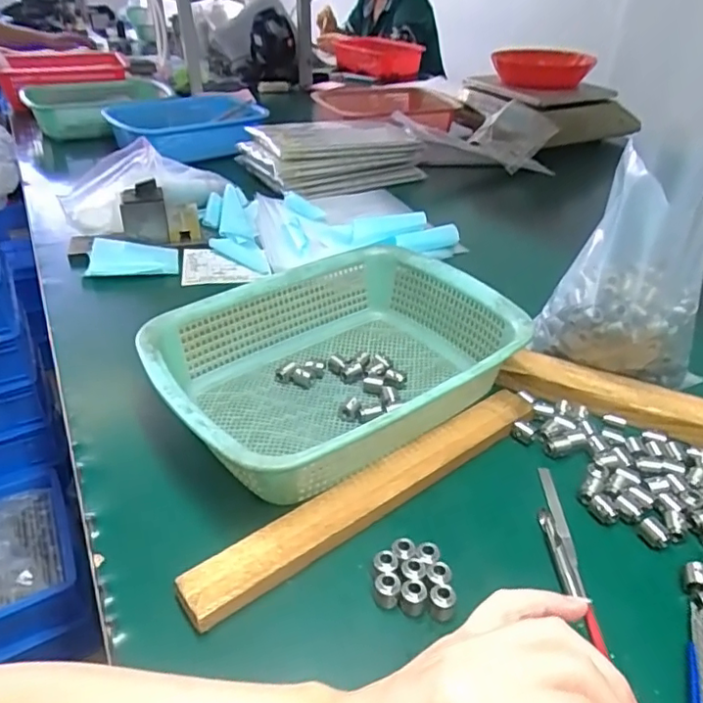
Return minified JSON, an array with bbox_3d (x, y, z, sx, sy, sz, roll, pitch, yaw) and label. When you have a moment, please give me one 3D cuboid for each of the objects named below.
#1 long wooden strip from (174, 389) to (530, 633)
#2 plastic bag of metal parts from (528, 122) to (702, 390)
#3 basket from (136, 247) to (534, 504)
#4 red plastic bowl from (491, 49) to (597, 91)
[{"bbox_3d":[0.026,0.098,0.433,0.319,0.014,0.038,-24,43,-30],"label":"long wooden strip"},{"bbox_3d":[0.255,-0.074,0.513,0.111,0.206,0.105,-14,38,-19],"label":"plastic bag of metal parts"},{"bbox_3d":[-0.013,0.009,0.506,0.292,0.071,0.219,-24,42,-30],"label":"basket"},{"bbox_3d":[0.400,-0.591,1.211,0.186,0.056,0.186,14,38,18],"label":"red plastic bowl"}]

